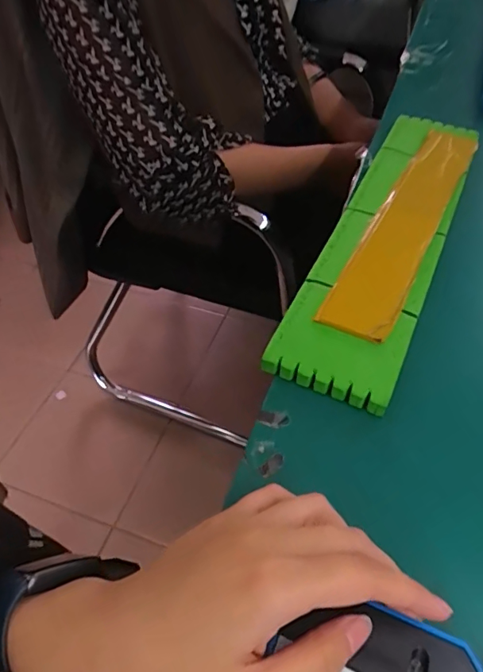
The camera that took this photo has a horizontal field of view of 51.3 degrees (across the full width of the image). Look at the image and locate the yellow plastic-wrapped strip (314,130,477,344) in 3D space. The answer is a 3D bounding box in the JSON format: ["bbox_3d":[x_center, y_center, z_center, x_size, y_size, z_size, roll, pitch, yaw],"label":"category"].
[{"bbox_3d":[0.133,-0.092,0.399,0.046,0.013,0.269,22,54,20],"label":"yellow plastic-wrapped strip"}]

